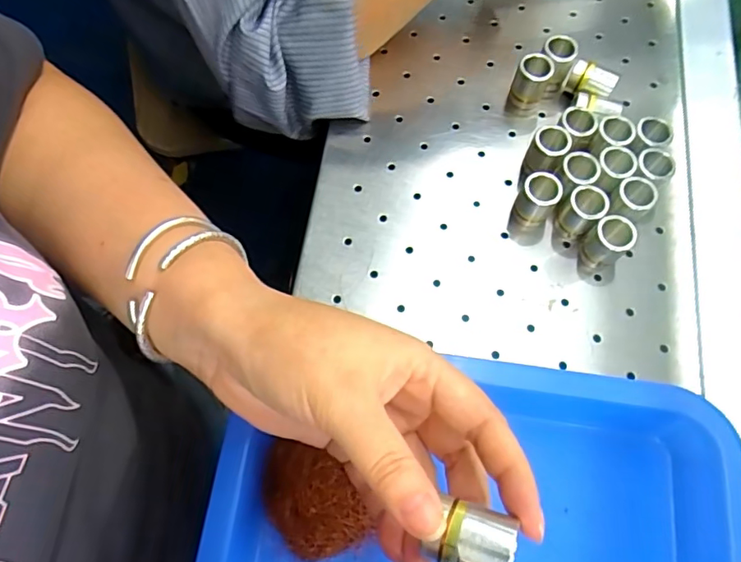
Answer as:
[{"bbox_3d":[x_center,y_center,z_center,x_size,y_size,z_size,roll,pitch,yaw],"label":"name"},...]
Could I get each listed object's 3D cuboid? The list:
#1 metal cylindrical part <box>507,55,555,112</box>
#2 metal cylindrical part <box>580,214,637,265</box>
[{"bbox_3d":[0.110,-0.137,0.362,0.022,0.033,0.020,0,69,-1],"label":"metal cylindrical part"},{"bbox_3d":[0.143,-0.024,0.320,0.020,0.033,0.024,-43,75,-15],"label":"metal cylindrical part"}]

